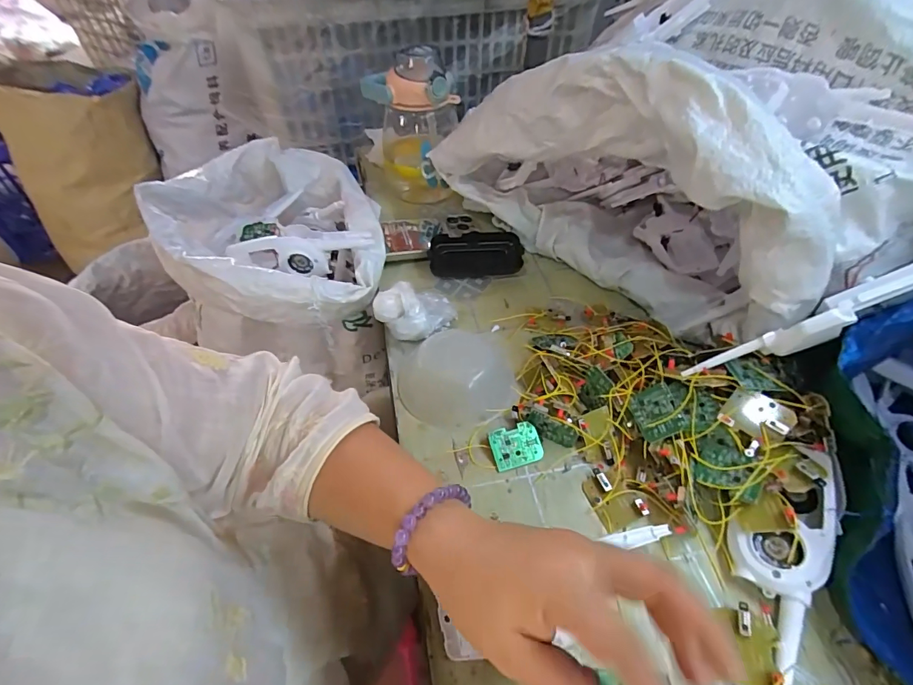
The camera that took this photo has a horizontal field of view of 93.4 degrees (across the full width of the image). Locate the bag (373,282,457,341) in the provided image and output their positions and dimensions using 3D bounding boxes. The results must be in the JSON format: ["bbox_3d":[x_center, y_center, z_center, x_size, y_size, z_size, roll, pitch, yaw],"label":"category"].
[{"bbox_3d":[-0.039,-0.029,0.445,0.078,0.054,0.048,-23,52,-19],"label":"bag"}]

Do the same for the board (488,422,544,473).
[{"bbox_3d":[0.051,0.088,0.367,0.043,0.004,0.033,-15,73,-11],"label":"board"}]

